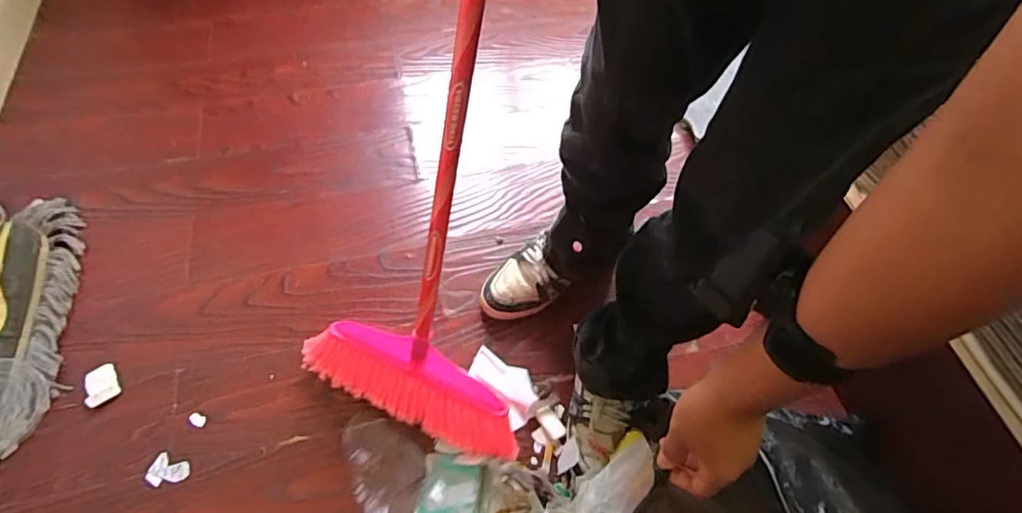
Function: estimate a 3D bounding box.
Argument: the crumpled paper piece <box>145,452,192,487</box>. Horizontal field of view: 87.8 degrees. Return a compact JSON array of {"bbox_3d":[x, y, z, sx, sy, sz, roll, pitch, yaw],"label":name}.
[{"bbox_3d":[-0.477,0.299,0.737,0.053,0.006,0.041,19,60,8],"label":"crumpled paper piece"}]

